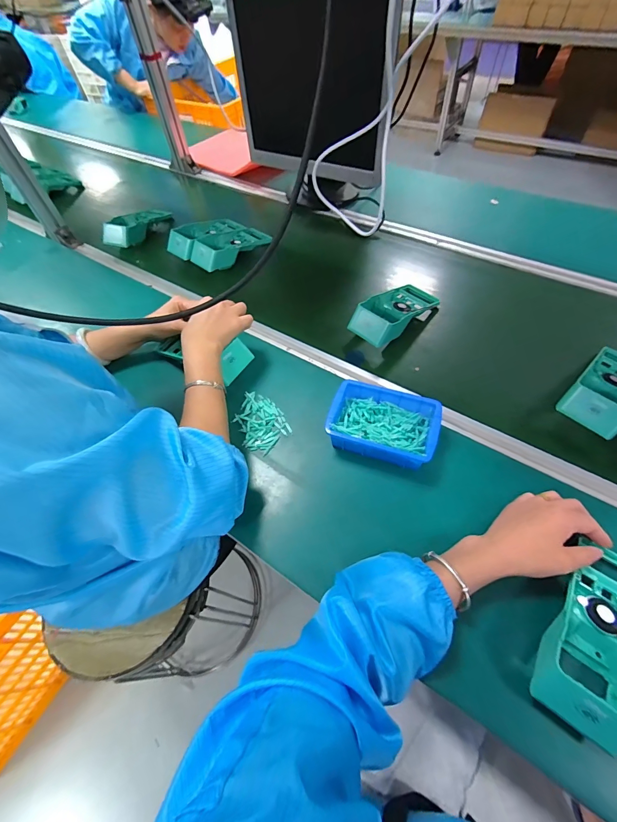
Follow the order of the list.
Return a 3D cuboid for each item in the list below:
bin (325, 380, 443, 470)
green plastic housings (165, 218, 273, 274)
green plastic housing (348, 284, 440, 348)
[{"bbox_3d":[0.107,0.021,0.502,0.152,0.055,0.108,20,60,17],"label":"bin"},{"bbox_3d":[-0.216,-0.412,0.815,0.182,0.049,0.194,29,63,21],"label":"green plastic housings"},{"bbox_3d":[0.163,-0.193,0.651,0.191,0.052,0.086,-35,61,-18],"label":"green plastic housing"}]

